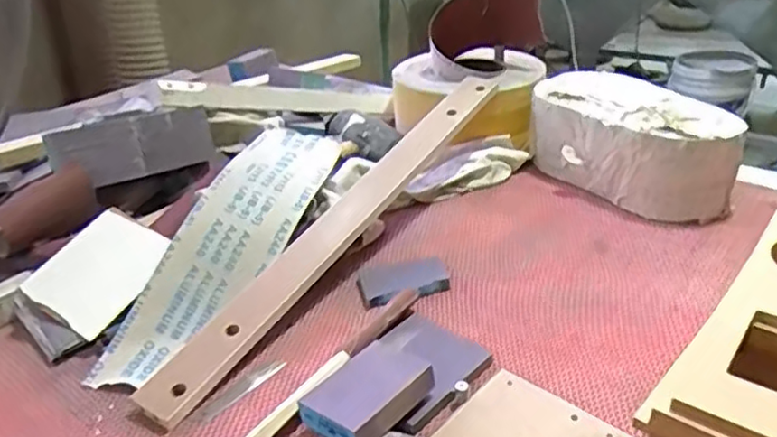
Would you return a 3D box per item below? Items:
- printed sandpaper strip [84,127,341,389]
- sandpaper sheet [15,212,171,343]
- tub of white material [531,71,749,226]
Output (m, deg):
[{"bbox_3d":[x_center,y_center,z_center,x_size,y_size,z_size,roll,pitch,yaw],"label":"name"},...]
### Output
[{"bbox_3d":[-0.187,0.023,0.745,0.125,0.066,0.403,14,53,28],"label":"printed sandpaper strip"},{"bbox_3d":[-0.347,0.069,0.797,0.150,0.151,0.012,-39,57,-11],"label":"sandpaper sheet"},{"bbox_3d":[0.329,-0.100,0.893,0.133,0.128,0.279,-24,35,-31],"label":"tub of white material"}]

